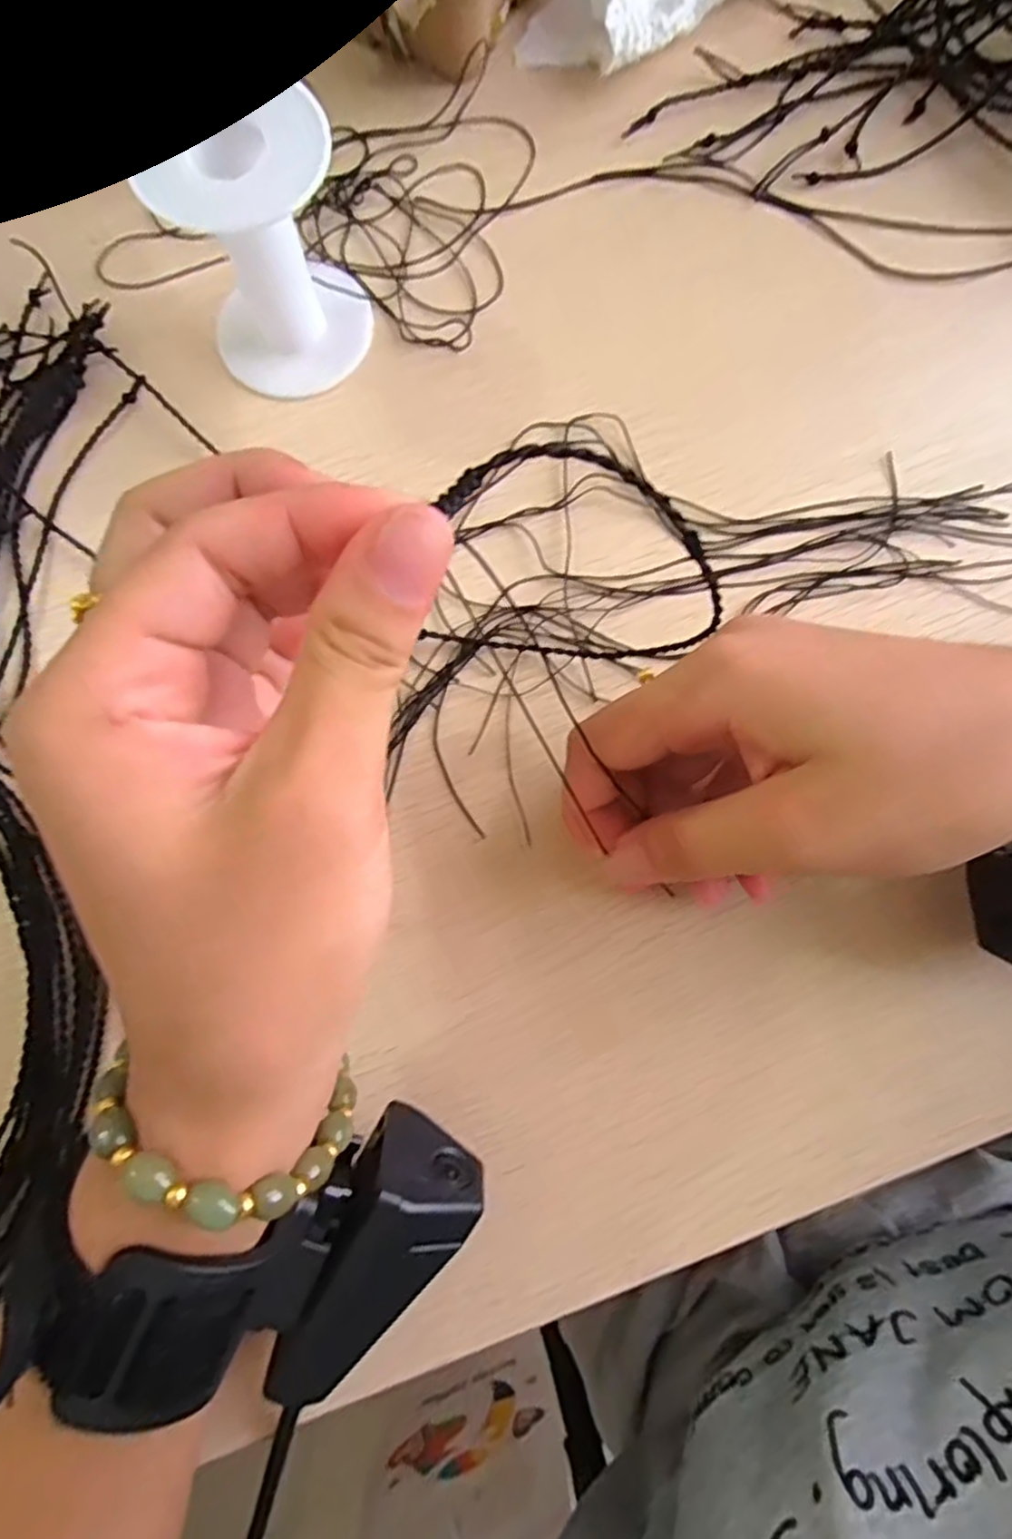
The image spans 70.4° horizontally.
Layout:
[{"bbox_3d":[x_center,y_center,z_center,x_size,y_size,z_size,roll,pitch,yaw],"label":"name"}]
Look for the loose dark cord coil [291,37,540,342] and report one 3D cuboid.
[{"bbox_3d":[-0.036,-0.221,0.277,0.079,0.008,0.119,12,80,3],"label":"loose dark cord coil"}]

